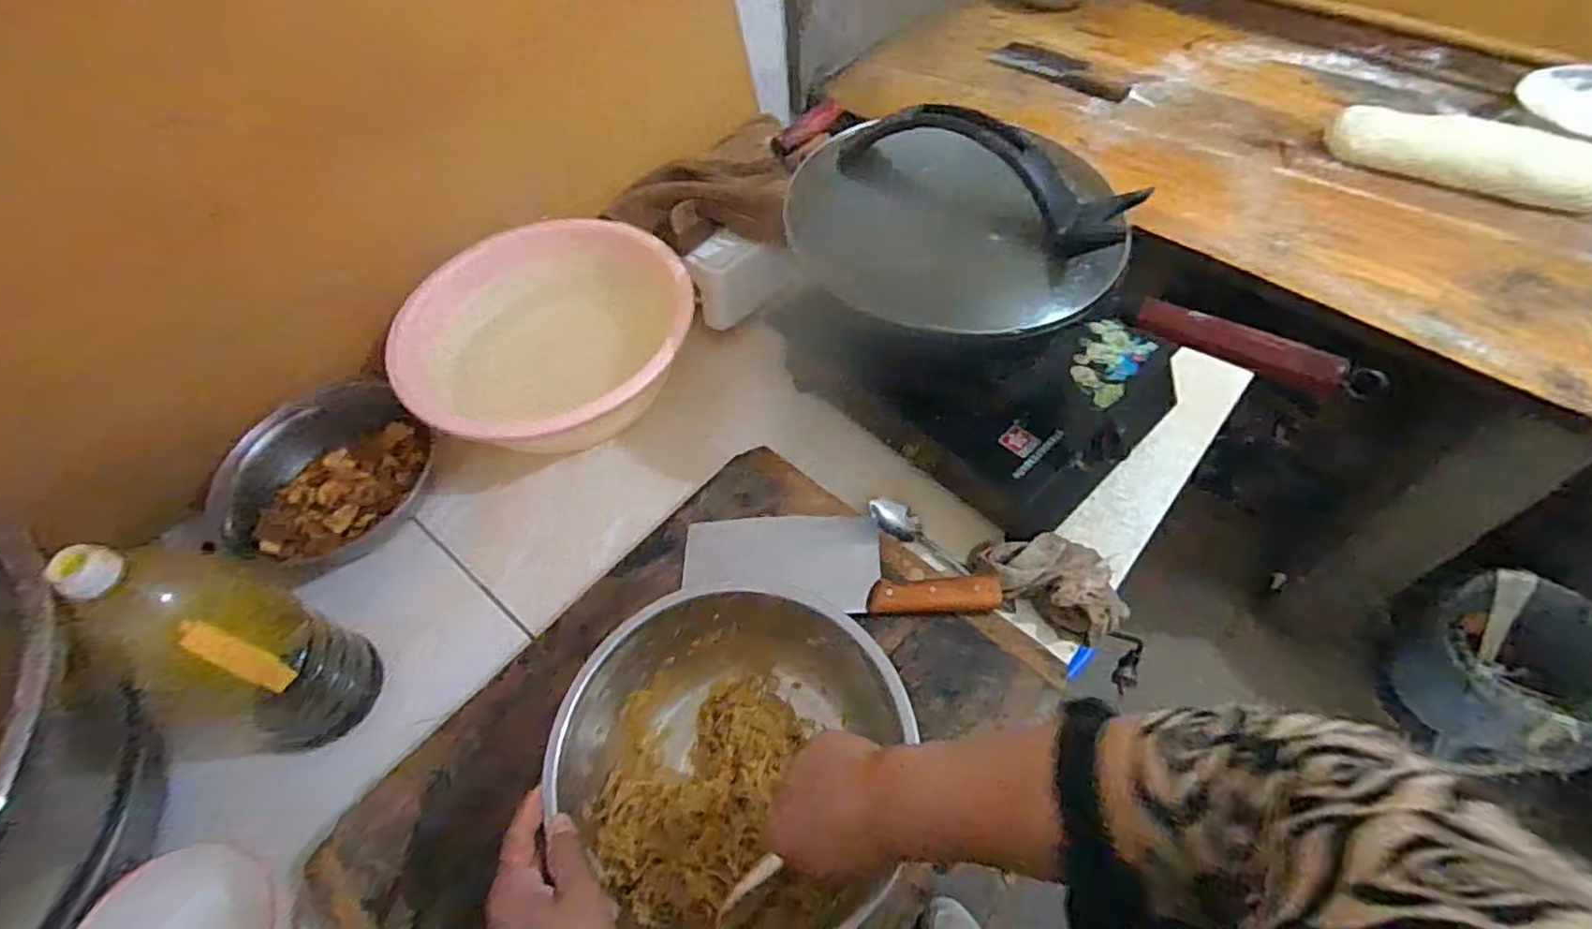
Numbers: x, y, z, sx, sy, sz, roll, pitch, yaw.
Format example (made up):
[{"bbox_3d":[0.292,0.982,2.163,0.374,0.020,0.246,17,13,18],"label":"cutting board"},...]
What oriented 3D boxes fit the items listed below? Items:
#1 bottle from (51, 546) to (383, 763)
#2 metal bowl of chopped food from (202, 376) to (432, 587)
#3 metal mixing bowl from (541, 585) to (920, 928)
[{"bbox_3d":[-0.455,0.154,0.549,0.088,0.259,0.117,9,59,9],"label":"bottle"},{"bbox_3d":[-0.511,0.024,0.773,0.198,0.068,0.220,36,67,23],"label":"metal bowl of chopped food"},{"bbox_3d":[-0.053,0.234,0.537,0.241,0.109,0.246,-2,58,3],"label":"metal mixing bowl"}]

